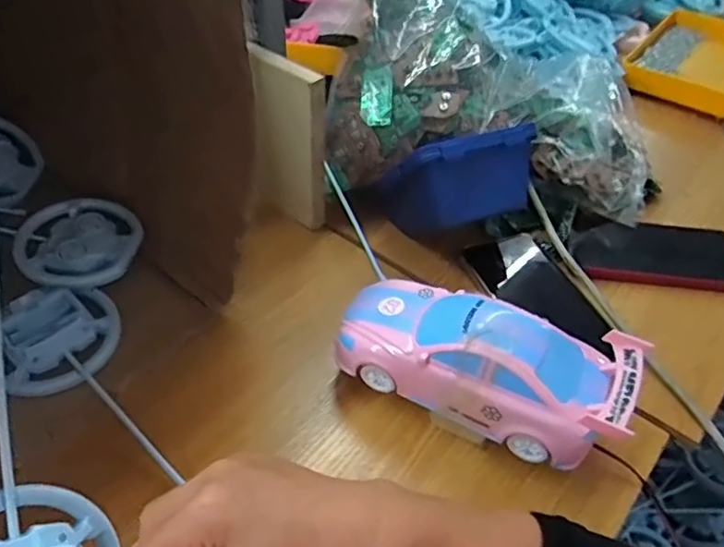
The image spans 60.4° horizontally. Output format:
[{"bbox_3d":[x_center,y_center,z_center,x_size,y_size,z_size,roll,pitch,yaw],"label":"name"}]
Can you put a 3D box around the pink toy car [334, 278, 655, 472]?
[{"bbox_3d":[0.082,0.059,0.437,0.194,0.064,0.079,21,48,17],"label":"pink toy car"}]

